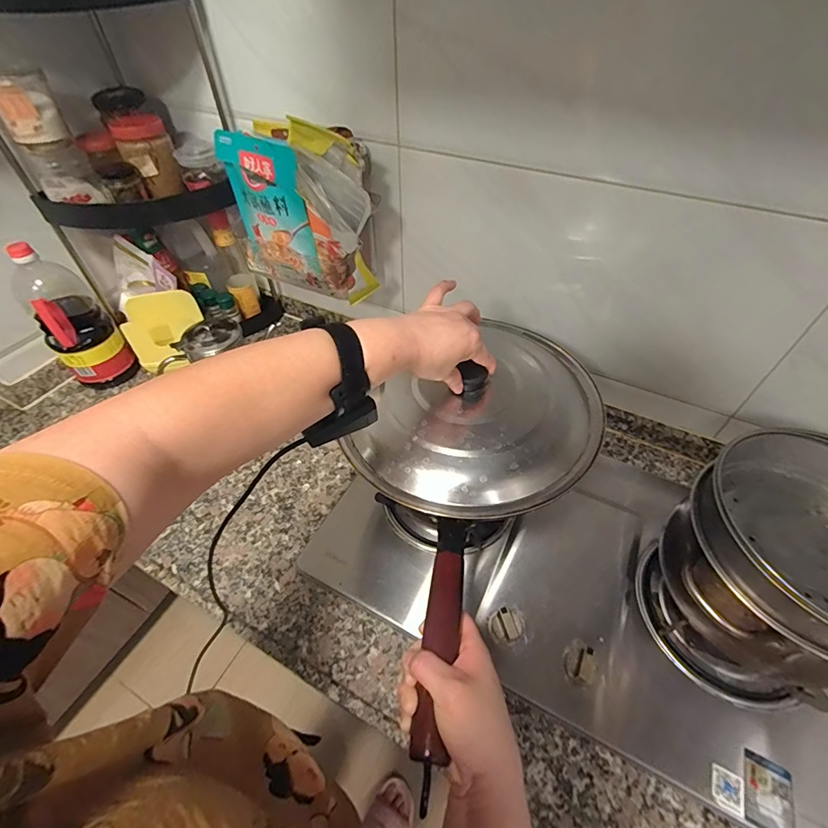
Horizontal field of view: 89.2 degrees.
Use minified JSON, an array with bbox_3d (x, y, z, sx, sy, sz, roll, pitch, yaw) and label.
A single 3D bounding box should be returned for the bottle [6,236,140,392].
[{"bbox_3d":[-0.635,-0.180,0.778,0.091,0.250,0.112,37,58,28],"label":"bottle"}]

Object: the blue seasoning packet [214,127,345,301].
[{"bbox_3d":[-0.228,-0.312,0.679,0.188,0.224,0.030,26,54,21],"label":"blue seasoning packet"}]

